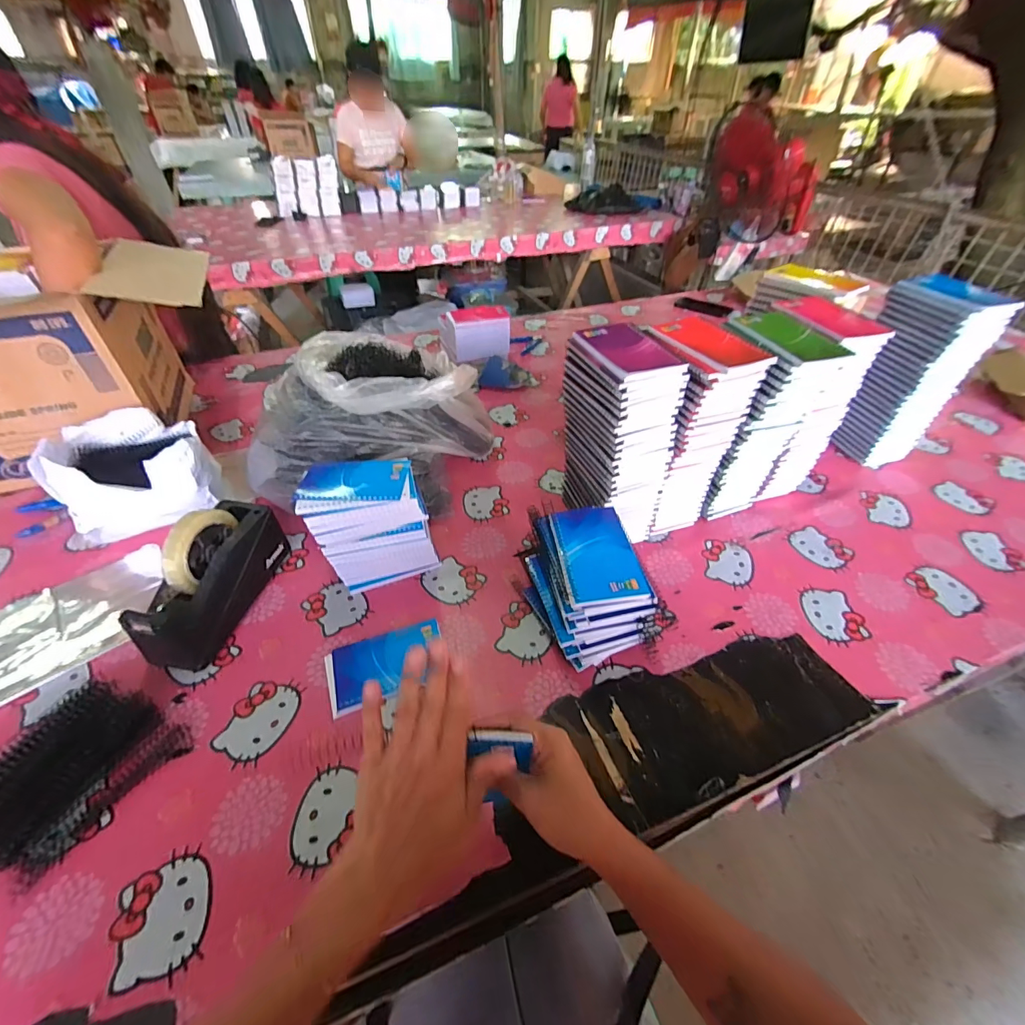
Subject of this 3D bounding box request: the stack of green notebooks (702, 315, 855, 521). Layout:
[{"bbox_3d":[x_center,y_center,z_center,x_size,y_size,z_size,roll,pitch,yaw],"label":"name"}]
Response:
[{"bbox_3d":[0.336,-0.116,0.649,0.112,0.288,0.128,-17,47,-18],"label":"stack of green notebooks"}]

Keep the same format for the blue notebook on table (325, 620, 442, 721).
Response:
[{"bbox_3d":[-0.151,0.181,0.539,0.137,0.007,0.085,-16,47,-17],"label":"blue notebook on table"}]

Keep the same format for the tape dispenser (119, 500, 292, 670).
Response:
[{"bbox_3d":[-0.378,0.076,0.557,0.068,0.125,0.203,8,45,7],"label":"tape dispenser"}]

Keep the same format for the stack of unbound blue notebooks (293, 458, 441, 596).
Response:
[{"bbox_3d":[-0.189,0.013,0.607,0.151,0.150,0.099,-11,45,-12],"label":"stack of unbound blue notebooks"}]

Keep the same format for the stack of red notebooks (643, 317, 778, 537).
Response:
[{"bbox_3d":[0.239,-0.105,0.646,0.110,0.293,0.130,-13,46,-14],"label":"stack of red notebooks"}]

